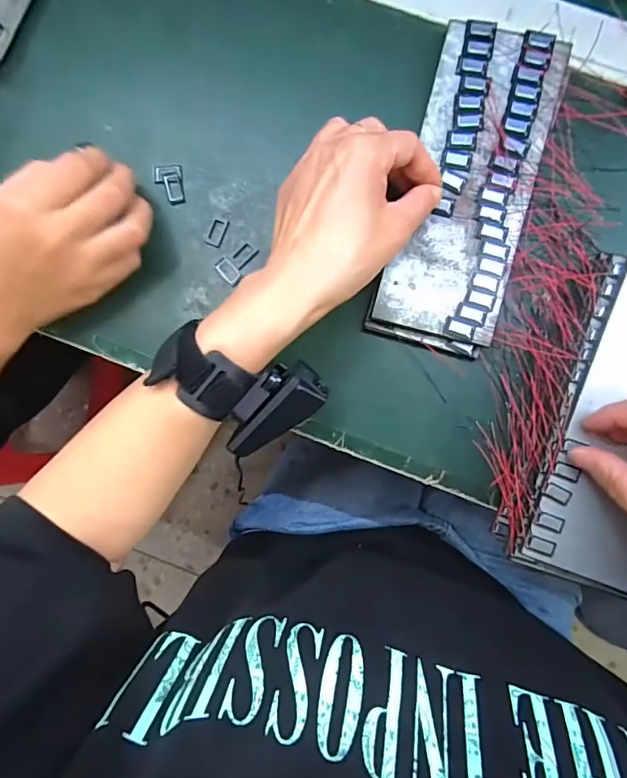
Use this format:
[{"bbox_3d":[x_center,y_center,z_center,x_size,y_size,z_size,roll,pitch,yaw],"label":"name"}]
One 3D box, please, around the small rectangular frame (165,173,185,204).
[{"bbox_3d":[-0.100,-0.145,0.339,0.011,0.004,0.022,-11,90,3],"label":"small rectangular frame"}]

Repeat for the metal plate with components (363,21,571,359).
[{"bbox_3d":[0.103,-0.132,0.315,0.081,0.013,0.210,15,93,3],"label":"metal plate with components"}]

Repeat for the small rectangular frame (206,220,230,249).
[{"bbox_3d":[-0.069,-0.112,0.338,0.012,0.004,0.021,22,92,3],"label":"small rectangular frame"}]

